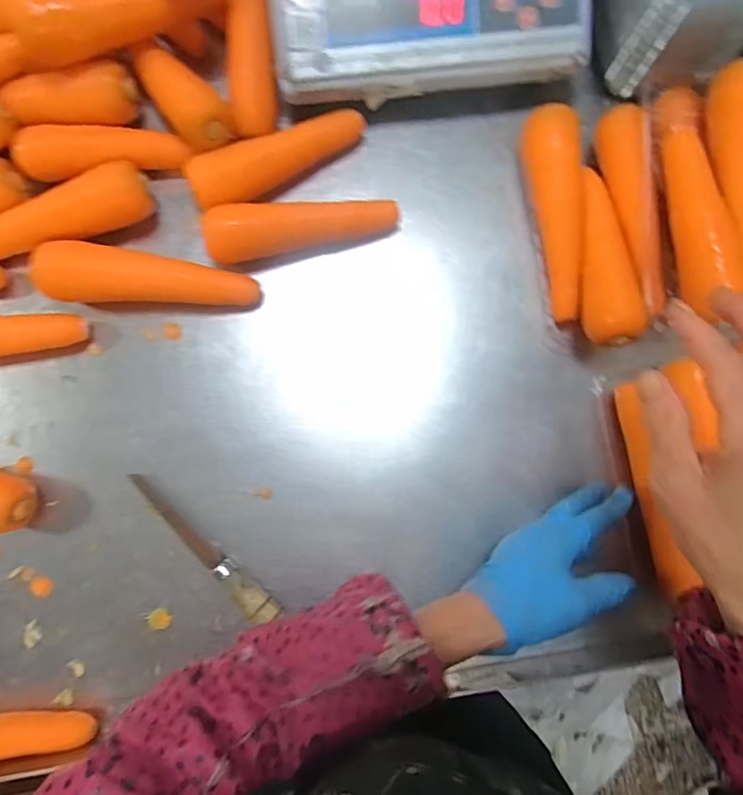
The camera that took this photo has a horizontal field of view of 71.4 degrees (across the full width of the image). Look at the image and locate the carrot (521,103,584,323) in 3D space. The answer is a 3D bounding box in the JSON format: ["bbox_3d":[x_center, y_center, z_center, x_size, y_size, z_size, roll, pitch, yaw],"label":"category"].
[{"bbox_3d":[0.169,-0.164,0.471,0.045,0.045,0.189,-6,85,-3],"label":"carrot"}]

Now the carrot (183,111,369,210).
[{"bbox_3d":[-0.084,-0.216,0.465,0.169,0.046,0.041,-29,86,-5],"label":"carrot"}]

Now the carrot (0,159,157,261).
[{"bbox_3d":[-0.277,-0.154,0.443,0.174,0.052,0.038,-23,86,-4],"label":"carrot"}]

